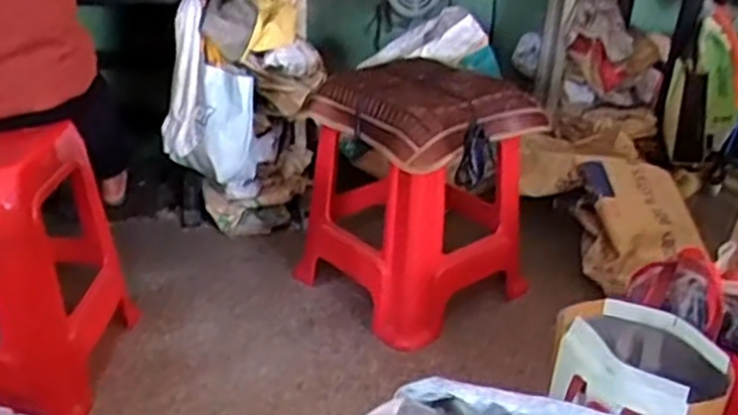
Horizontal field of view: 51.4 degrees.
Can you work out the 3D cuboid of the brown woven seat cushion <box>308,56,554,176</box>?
[{"bbox_3d":[0.115,-0.231,1.701,0.427,0.097,0.421,-21,35,-38],"label":"brown woven seat cushion"}]

